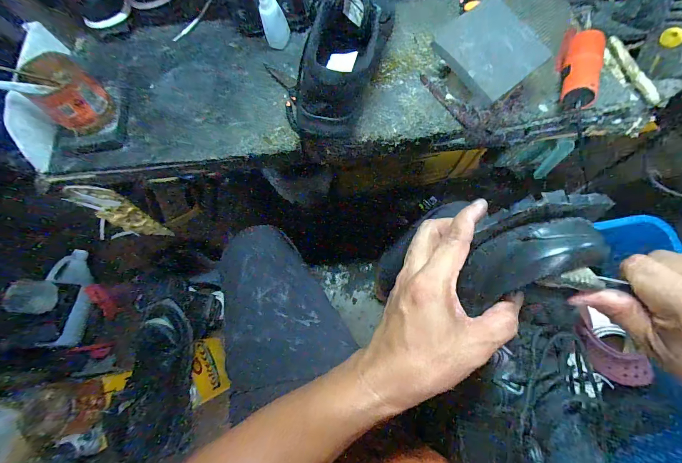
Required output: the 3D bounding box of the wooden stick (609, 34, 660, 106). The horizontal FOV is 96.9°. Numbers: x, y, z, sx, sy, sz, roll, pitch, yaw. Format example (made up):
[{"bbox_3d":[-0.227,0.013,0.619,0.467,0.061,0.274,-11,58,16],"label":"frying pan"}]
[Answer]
[{"bbox_3d":[0.442,-0.246,0.456,0.013,0.013,0.121,-20,74,-4],"label":"wooden stick"}]

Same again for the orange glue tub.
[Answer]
[{"bbox_3d":[-0.359,-0.184,0.402,0.079,0.079,0.073,-1,74,2],"label":"orange glue tub"}]

